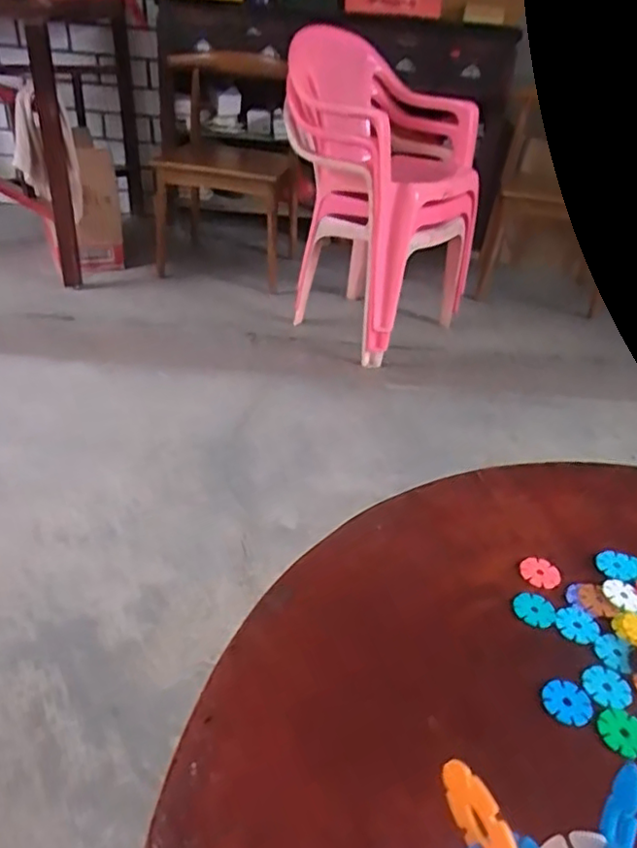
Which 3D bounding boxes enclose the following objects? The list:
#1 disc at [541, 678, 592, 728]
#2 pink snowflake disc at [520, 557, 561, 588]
[{"bbox_3d":[0.170,0.190,0.434,0.032,0.004,0.032,4,33,-3],"label":"disc"},{"bbox_3d":[0.187,0.124,0.534,0.033,0.004,0.031,4,33,-3],"label":"pink snowflake disc"}]

